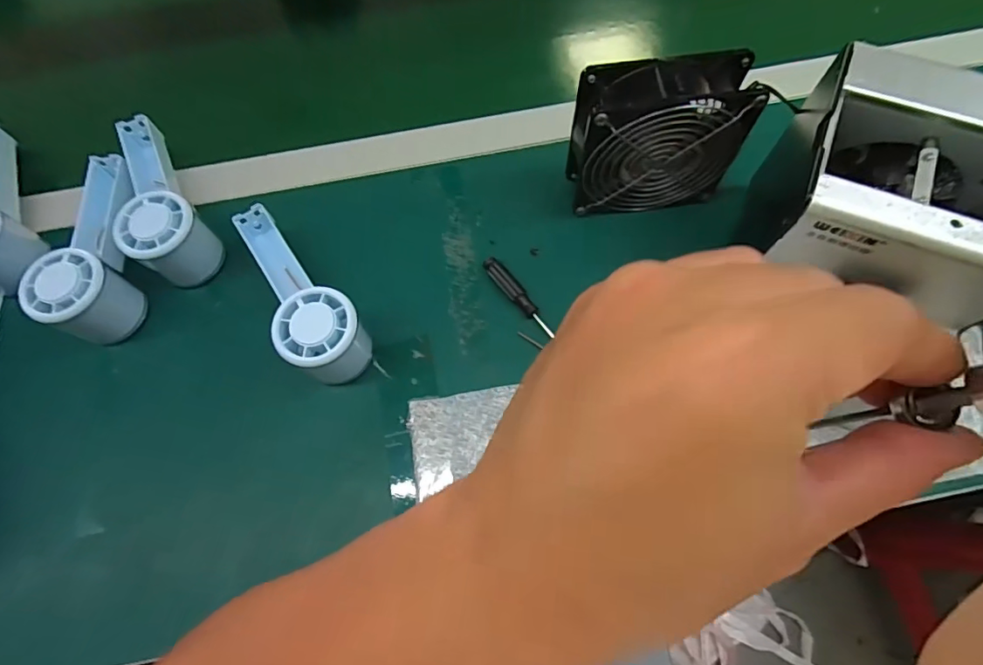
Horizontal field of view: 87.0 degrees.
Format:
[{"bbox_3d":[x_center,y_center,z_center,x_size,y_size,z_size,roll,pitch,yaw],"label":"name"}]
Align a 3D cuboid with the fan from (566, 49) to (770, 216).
[{"bbox_3d":[0.121,-0.145,0.389,0.121,0.114,0.046,-4,69,0],"label":"fan"}]

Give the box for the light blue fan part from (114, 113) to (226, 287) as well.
[{"bbox_3d":[-0.276,-0.112,0.425,0.053,0.057,0.147,-30,71,-10],"label":"light blue fan part"}]

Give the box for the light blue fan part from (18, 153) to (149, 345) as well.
[{"bbox_3d":[-0.313,-0.068,0.415,0.051,0.064,0.153,-7,69,-1],"label":"light blue fan part"}]

